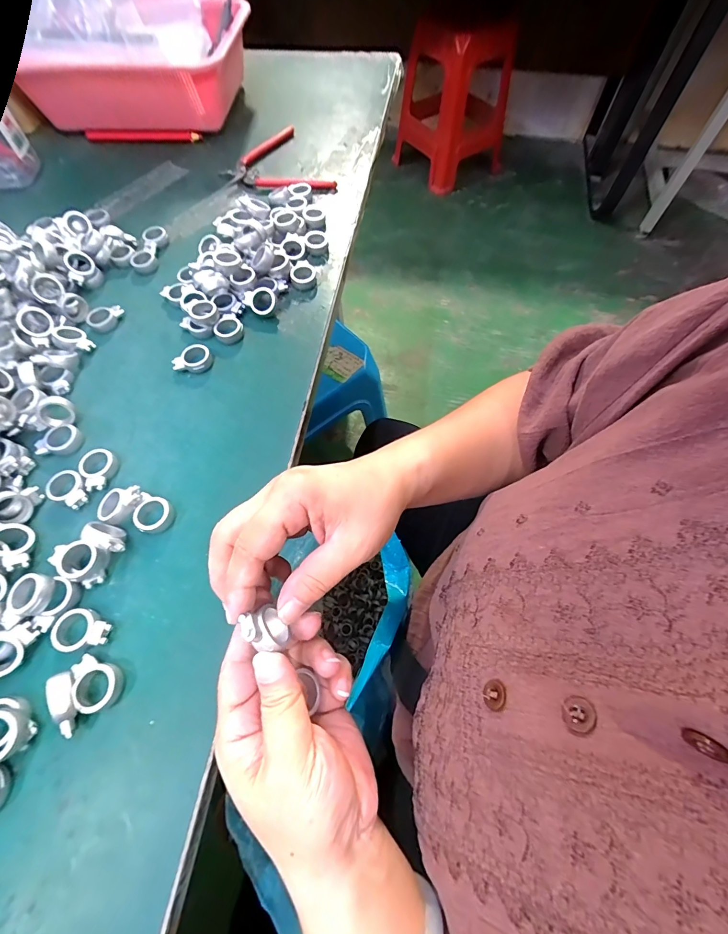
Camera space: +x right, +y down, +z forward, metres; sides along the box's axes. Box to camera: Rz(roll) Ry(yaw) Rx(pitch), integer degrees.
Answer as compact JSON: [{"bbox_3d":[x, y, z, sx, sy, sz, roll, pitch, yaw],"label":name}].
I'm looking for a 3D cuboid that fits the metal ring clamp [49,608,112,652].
[{"bbox_3d":[-0.183,0.105,0.245,0.035,0.009,0.025,1,63,2],"label":"metal ring clamp"}]

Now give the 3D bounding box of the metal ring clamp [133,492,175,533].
[{"bbox_3d":[-0.155,0.035,0.279,0.027,0.010,0.028,9,63,6],"label":"metal ring clamp"}]

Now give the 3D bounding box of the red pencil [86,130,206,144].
[{"bbox_3d":[-0.303,-0.455,0.519,0.161,0.013,0.013,4,64,2],"label":"red pencil"}]

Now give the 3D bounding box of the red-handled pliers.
[{"bbox_3d":[-0.098,-0.393,0.481,0.143,0.015,0.114,7,63,5],"label":"red-handled pliers"}]

